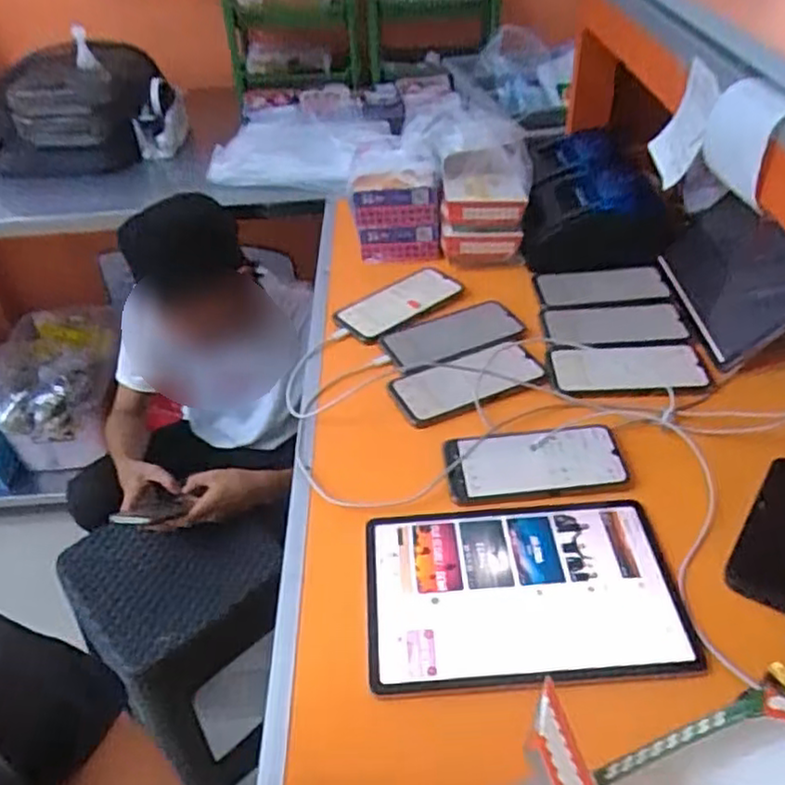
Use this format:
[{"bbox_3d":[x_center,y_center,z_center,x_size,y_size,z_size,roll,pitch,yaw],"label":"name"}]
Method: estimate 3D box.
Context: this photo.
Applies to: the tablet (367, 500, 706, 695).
[{"bbox_3d":[0.105,0.162,0.563,0.249,0.007,0.162,-4,41,1],"label":"tablet"}]

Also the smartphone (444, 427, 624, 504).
[{"bbox_3d":[0.138,0.068,0.662,0.167,0.010,0.081,-5,41,-1],"label":"smartphone"}]

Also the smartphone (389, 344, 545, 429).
[{"bbox_3d":[0.084,-0.016,0.764,0.165,0.006,0.080,-17,42,-14],"label":"smartphone"}]

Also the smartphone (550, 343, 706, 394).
[{"bbox_3d":[0.262,-0.032,0.752,0.165,0.014,0.069,2,41,7],"label":"smartphone"}]

